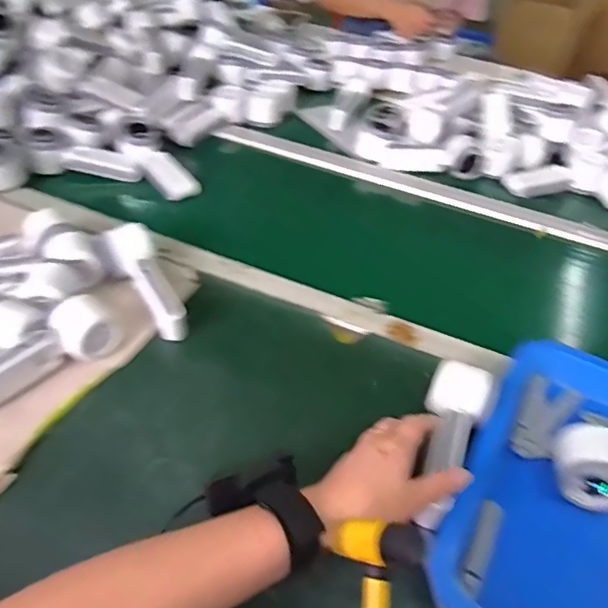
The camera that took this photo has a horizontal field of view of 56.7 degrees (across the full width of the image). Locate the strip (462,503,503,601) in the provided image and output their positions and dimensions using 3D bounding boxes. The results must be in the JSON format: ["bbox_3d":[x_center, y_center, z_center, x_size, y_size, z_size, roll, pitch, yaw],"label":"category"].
[{"bbox_3d":[0.149,0.200,0.468,0.018,0.009,0.080,24,43,19],"label":"strip"}]

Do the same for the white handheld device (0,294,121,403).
[{"bbox_3d":[-0.264,0.050,0.549,0.162,0.052,0.059,-27,51,-33],"label":"white handheld device"}]

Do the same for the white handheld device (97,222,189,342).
[{"bbox_3d":[-0.183,-0.026,0.640,0.061,0.046,0.158,-23,62,-30],"label":"white handheld device"}]

